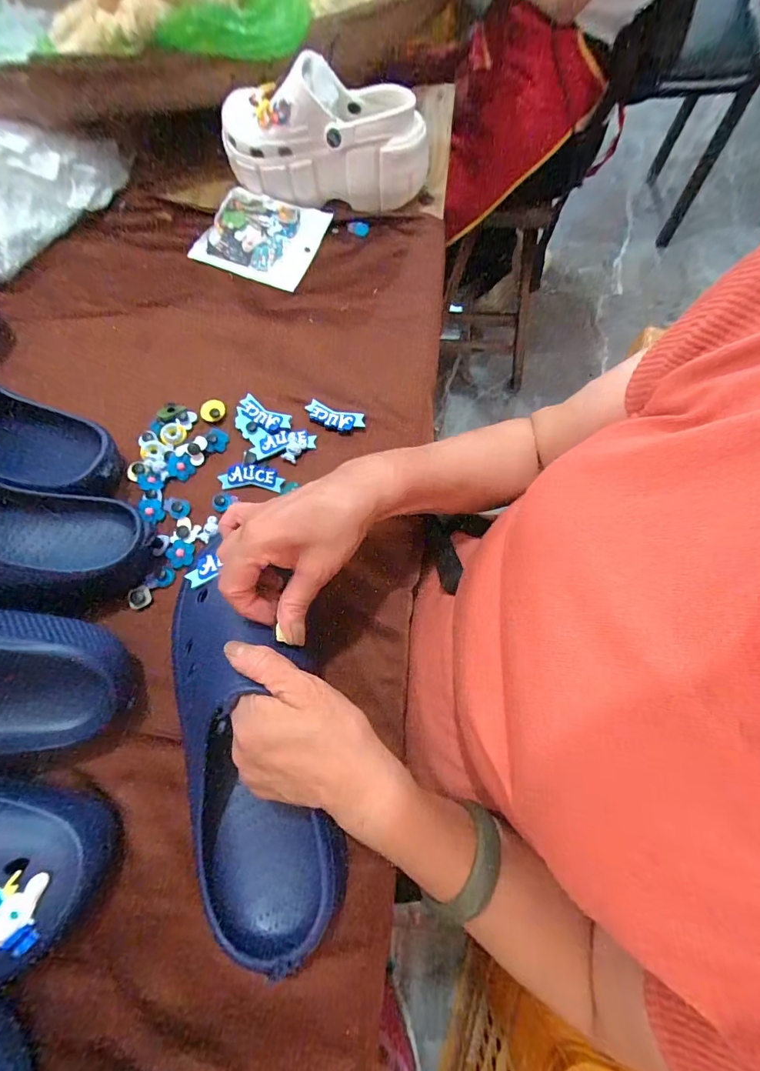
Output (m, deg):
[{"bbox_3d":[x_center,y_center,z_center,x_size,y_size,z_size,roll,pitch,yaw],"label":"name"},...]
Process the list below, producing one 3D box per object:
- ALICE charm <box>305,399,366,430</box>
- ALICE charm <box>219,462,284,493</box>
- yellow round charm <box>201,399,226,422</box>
[{"bbox_3d":[-0.046,-0.117,0.434,0.060,0.012,0.021,19,72,9],"label":"ALICE charm"},{"bbox_3d":[-0.123,-0.056,0.416,0.062,0.006,0.024,4,102,2],"label":"ALICE charm"},{"bbox_3d":[-0.170,-0.127,0.443,0.025,0.007,0.023,-36,88,-1],"label":"yellow round charm"}]

